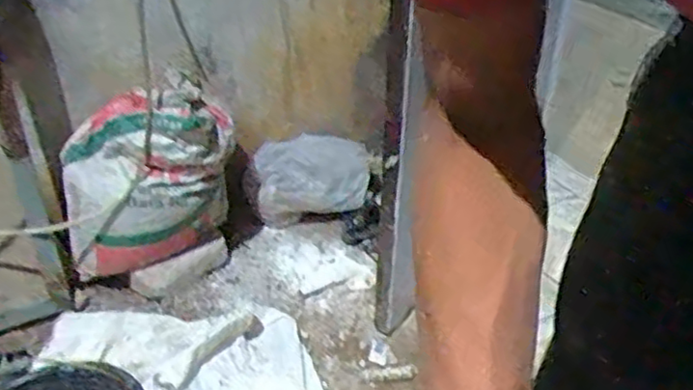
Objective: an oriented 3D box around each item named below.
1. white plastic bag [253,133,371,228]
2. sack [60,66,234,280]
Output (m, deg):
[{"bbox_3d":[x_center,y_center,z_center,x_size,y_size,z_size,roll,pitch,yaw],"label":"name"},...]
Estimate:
[{"bbox_3d":[-0.085,-0.033,1.585,0.284,0.156,0.117,-5,34,-9],"label":"white plastic bag"},{"bbox_3d":[-0.382,-0.019,1.322,0.326,0.348,0.178,-9,34,-15],"label":"sack"}]

